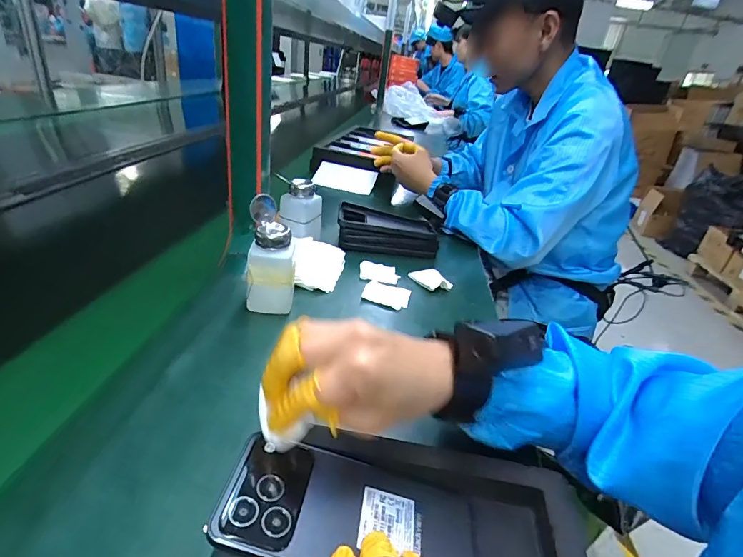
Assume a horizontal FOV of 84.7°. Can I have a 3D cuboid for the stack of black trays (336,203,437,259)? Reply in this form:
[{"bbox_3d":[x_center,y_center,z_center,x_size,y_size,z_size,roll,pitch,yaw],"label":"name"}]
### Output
[{"bbox_3d":[0.028,-0.080,0.706,0.170,0.054,0.084,5,28,-6],"label":"stack of black trays"}]

